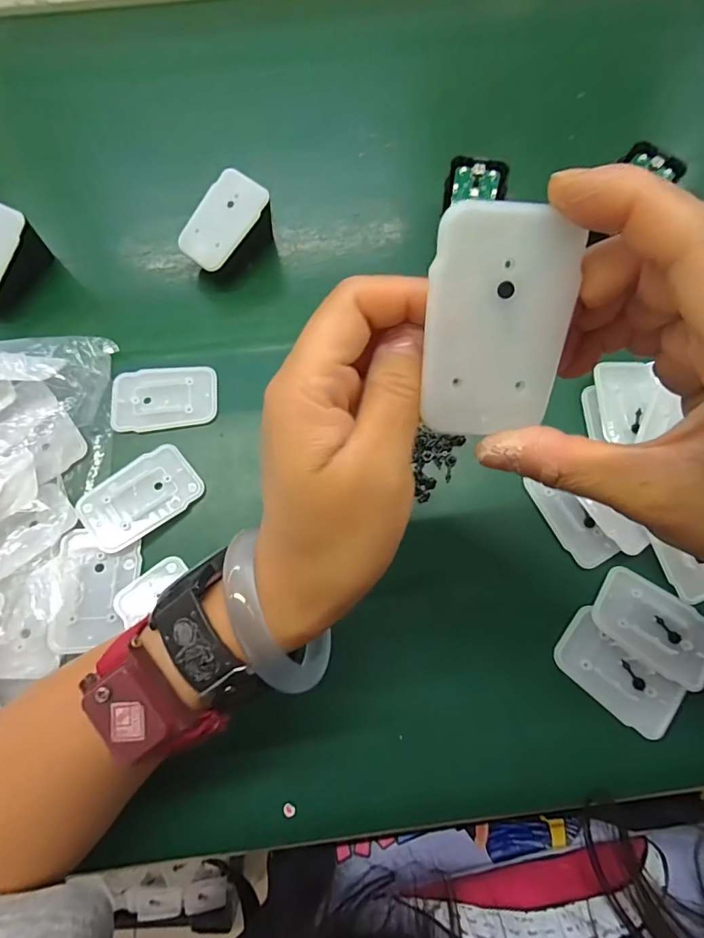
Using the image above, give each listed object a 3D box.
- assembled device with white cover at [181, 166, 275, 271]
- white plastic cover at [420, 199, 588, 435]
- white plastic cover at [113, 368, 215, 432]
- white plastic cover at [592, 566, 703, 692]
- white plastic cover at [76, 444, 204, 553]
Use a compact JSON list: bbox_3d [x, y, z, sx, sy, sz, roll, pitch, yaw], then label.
[{"bbox_3d":[-0.092,-0.173,0.337,0.047,0.047,0.068,38,77,11],"label":"assembled device with white cover"},{"bbox_3d":[0.045,-0.043,0.141,0.043,0.004,0.066,0,114,-1],"label":"white plastic cover"},{"bbox_3d":[-0.126,-0.048,0.309,0.067,0.007,0.046,-7,73,-2],"label":"white plastic cover"},{"bbox_3d":[0.175,0.091,0.264,0.069,0.005,0.043,32,76,9],"label":"white plastic cover"},{"bbox_3d":[-0.131,0.017,0.285,0.067,0.012,0.044,-38,76,-11],"label":"white plastic cover"}]

